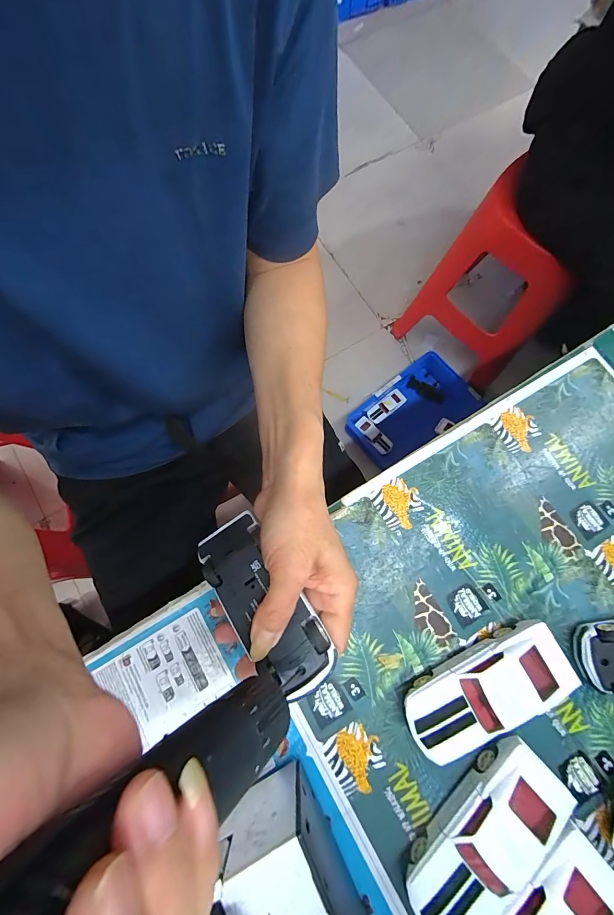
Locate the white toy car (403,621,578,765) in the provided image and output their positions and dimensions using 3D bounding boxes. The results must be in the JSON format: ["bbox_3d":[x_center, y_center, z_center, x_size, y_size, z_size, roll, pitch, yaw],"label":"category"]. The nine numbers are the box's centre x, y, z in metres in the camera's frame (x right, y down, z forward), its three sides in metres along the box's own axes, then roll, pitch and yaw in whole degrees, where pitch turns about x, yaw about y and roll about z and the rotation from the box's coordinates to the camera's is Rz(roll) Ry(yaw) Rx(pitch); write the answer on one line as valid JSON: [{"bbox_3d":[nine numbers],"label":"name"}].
[{"bbox_3d":[0.135,0.177,0.272,0.126,0.037,0.051,-25,76,-6],"label":"white toy car"}]

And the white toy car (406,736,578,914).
[{"bbox_3d":[0.125,0.267,0.247,0.127,0.036,0.054,-40,78,-10],"label":"white toy car"}]

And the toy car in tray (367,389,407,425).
[{"bbox_3d":[0.251,-0.160,1.122,0.136,0.030,0.052,-37,80,-9],"label":"toy car in tray"}]

